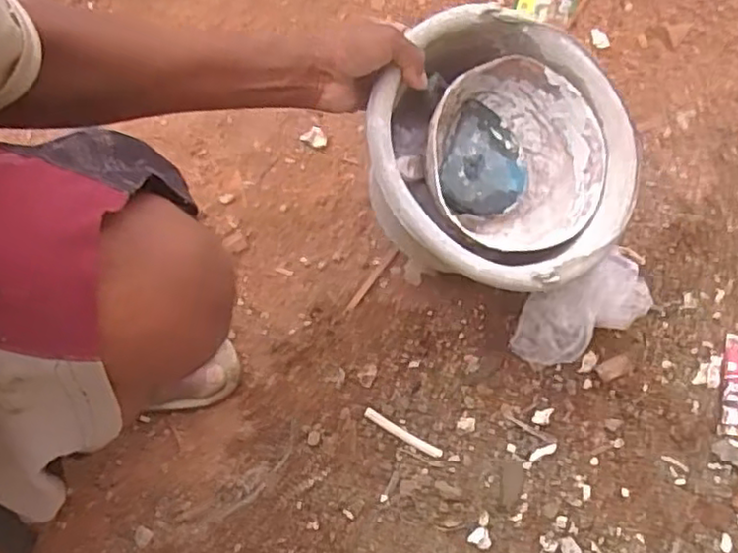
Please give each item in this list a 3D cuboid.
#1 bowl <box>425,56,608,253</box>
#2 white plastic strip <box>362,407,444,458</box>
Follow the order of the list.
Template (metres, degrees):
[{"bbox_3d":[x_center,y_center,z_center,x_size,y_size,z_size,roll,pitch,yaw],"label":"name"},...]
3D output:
[{"bbox_3d":[0.140,-0.109,0.638,0.161,0.076,0.174,1,71,-4],"label":"bowl"},{"bbox_3d":[0.034,0.156,0.668,0.084,0.004,0.011,29,70,11],"label":"white plastic strip"}]

